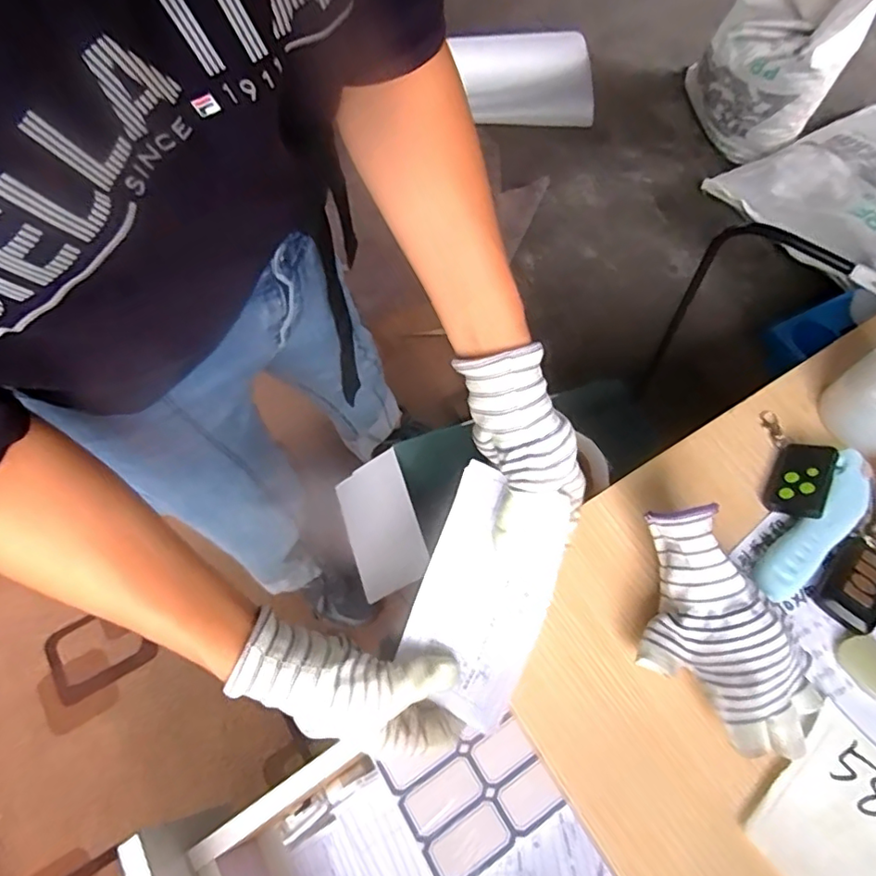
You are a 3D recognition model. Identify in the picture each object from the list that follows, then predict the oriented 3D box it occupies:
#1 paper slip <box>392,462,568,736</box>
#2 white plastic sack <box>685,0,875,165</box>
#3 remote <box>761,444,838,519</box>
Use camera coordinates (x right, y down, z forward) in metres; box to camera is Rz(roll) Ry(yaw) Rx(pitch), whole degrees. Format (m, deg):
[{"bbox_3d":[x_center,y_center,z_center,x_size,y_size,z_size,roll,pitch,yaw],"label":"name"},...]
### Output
[{"bbox_3d":[0.029,0.098,0.370,0.081,0.012,0.142,20,80,21],"label":"paper slip"},{"bbox_3d":[0.883,-1.015,1.475,0.400,0.632,0.247,37,67,14],"label":"white plastic sack"},{"bbox_3d":[0.279,0.031,0.440,0.040,0.015,0.061,13,57,44],"label":"remote"}]

